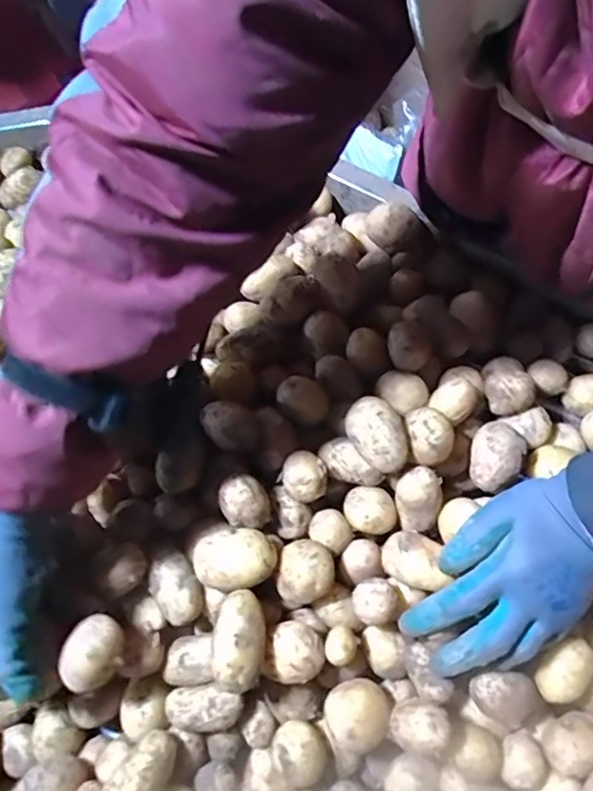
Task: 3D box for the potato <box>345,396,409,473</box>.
[{"bbox_3d":[0.065,0.033,0.428,0.039,0.045,0.060,-31,76,-8],"label":"potato"}]

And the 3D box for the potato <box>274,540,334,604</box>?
[{"bbox_3d":[0.006,0.138,0.415,0.044,0.031,0.045,0,74,0],"label":"potato"}]

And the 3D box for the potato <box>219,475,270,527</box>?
[{"bbox_3d":[-0.042,0.087,0.430,0.037,0.035,0.042,-15,75,-4],"label":"potato"}]

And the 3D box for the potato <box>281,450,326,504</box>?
[{"bbox_3d":[0.006,0.066,0.434,0.035,0.030,0.042,-30,76,-8],"label":"potato"}]

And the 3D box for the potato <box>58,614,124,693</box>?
[{"bbox_3d":[-0.146,0.184,0.377,0.037,0.032,0.048,18,75,5],"label":"potato"}]

